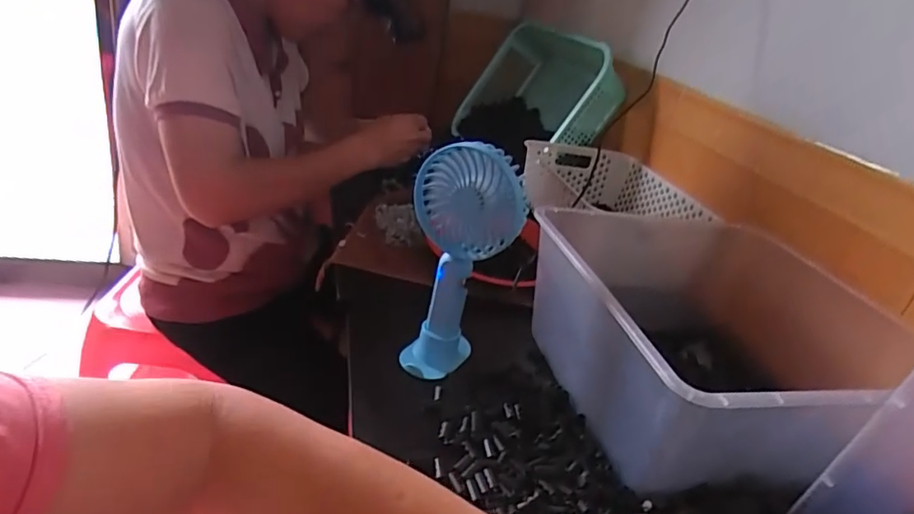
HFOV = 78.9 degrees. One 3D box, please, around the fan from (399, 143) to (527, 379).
[{"bbox_3d":[0.004,0.006,0.510,0.096,0.209,0.070,11,26,-2],"label":"fan"}]

